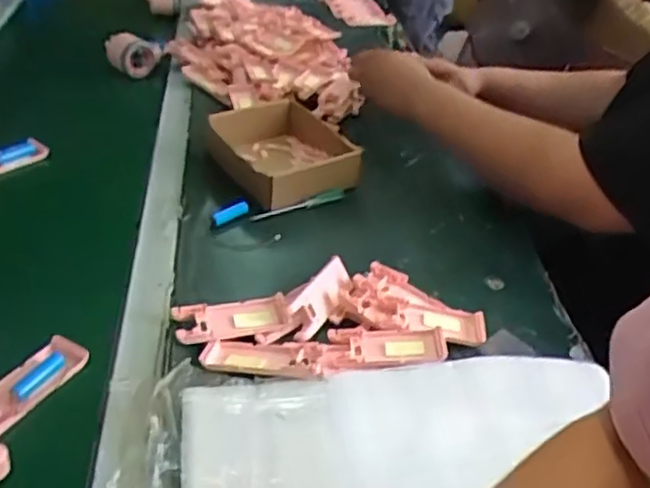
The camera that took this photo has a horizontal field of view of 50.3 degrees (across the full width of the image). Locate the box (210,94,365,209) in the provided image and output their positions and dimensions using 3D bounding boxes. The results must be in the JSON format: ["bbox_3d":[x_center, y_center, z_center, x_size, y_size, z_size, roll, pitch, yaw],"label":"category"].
[{"bbox_3d":[-0.062,-0.120,0.883,0.146,0.071,0.172,-18,43,-30],"label":"box"}]

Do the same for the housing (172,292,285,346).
[{"bbox_3d":[-0.087,0.068,0.644,0.103,0.017,0.040,-7,39,-19],"label":"housing"}]

